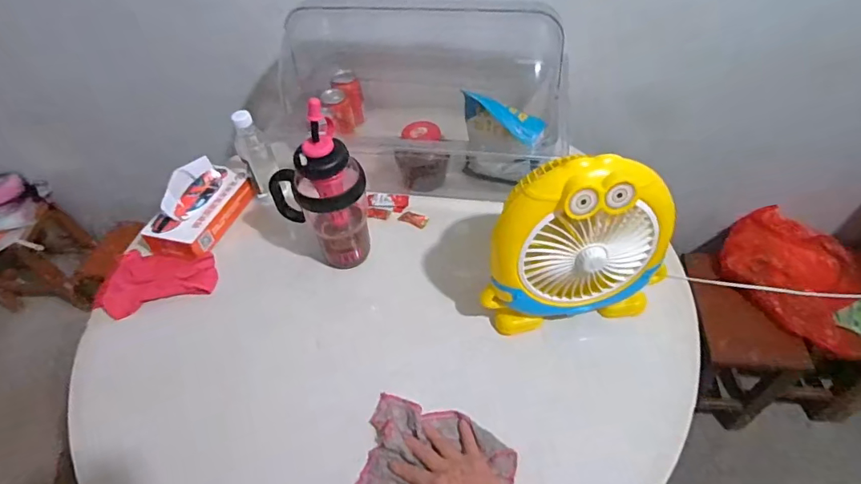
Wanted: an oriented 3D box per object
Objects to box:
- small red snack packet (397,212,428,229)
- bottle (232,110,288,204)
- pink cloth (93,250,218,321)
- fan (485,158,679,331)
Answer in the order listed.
[{"bbox_3d":[-0.033,-0.046,0.915,0.057,0.006,0.029,21,53,20],"label":"small red snack packet"},{"bbox_3d":[-0.327,-0.154,0.918,0.061,0.178,0.062,-20,51,-13],"label":"bottle"},{"bbox_3d":[-0.470,0.069,0.829,0.185,0.031,0.125,-2,49,1],"label":"pink cloth"},{"bbox_3d":[0.202,0.001,0.681,0.252,0.270,0.114,-7,49,-3],"label":"fan"}]

